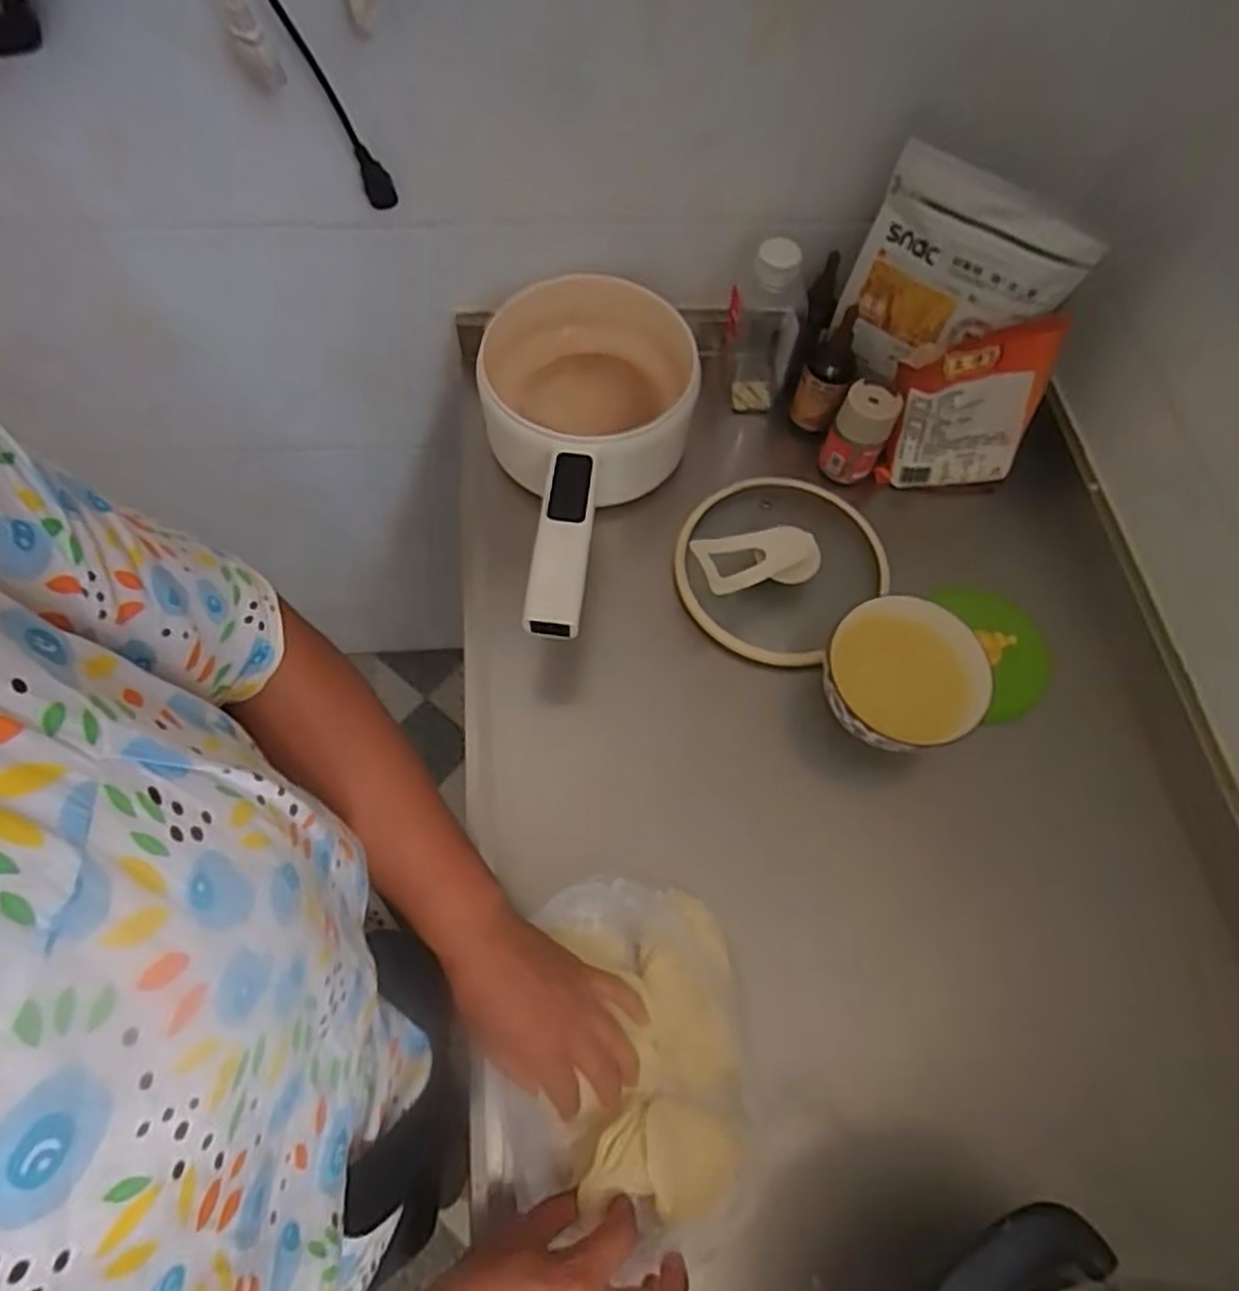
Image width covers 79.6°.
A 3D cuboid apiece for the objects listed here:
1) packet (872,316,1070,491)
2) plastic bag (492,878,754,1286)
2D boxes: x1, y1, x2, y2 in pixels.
[{"bbox_3d":[0.320,-0.216,0.691,0.132,0.166,0.034,-10,45,-3],"label":"packet"},{"bbox_3d":[0.002,0.279,0.502,0.158,0.037,0.218,-3,65,-4],"label":"plastic bag"}]

